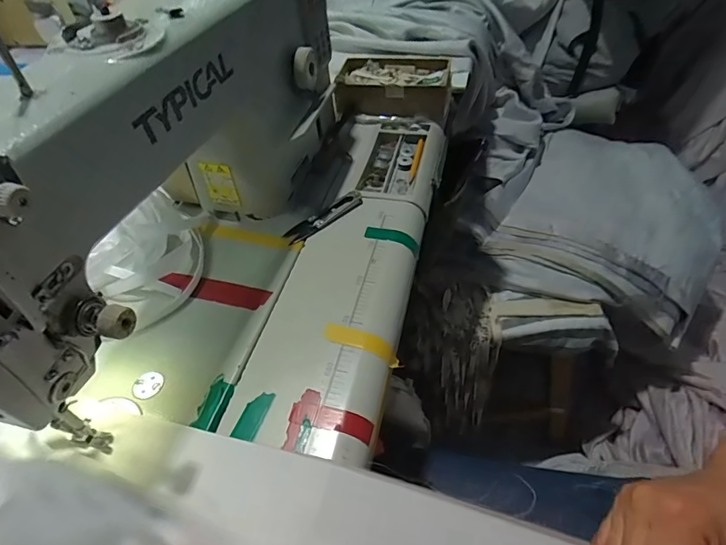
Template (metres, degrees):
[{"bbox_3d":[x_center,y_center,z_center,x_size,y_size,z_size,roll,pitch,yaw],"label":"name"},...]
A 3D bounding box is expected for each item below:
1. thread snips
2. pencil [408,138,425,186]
[{"bbox_3d":[-0.042,-0.062,0.491,0.100,0.008,0.027,-34,52,-23],"label":"thread snips"},{"bbox_3d":[0.070,-0.148,0.575,0.009,0.006,0.104,7,48,13],"label":"pencil"}]

